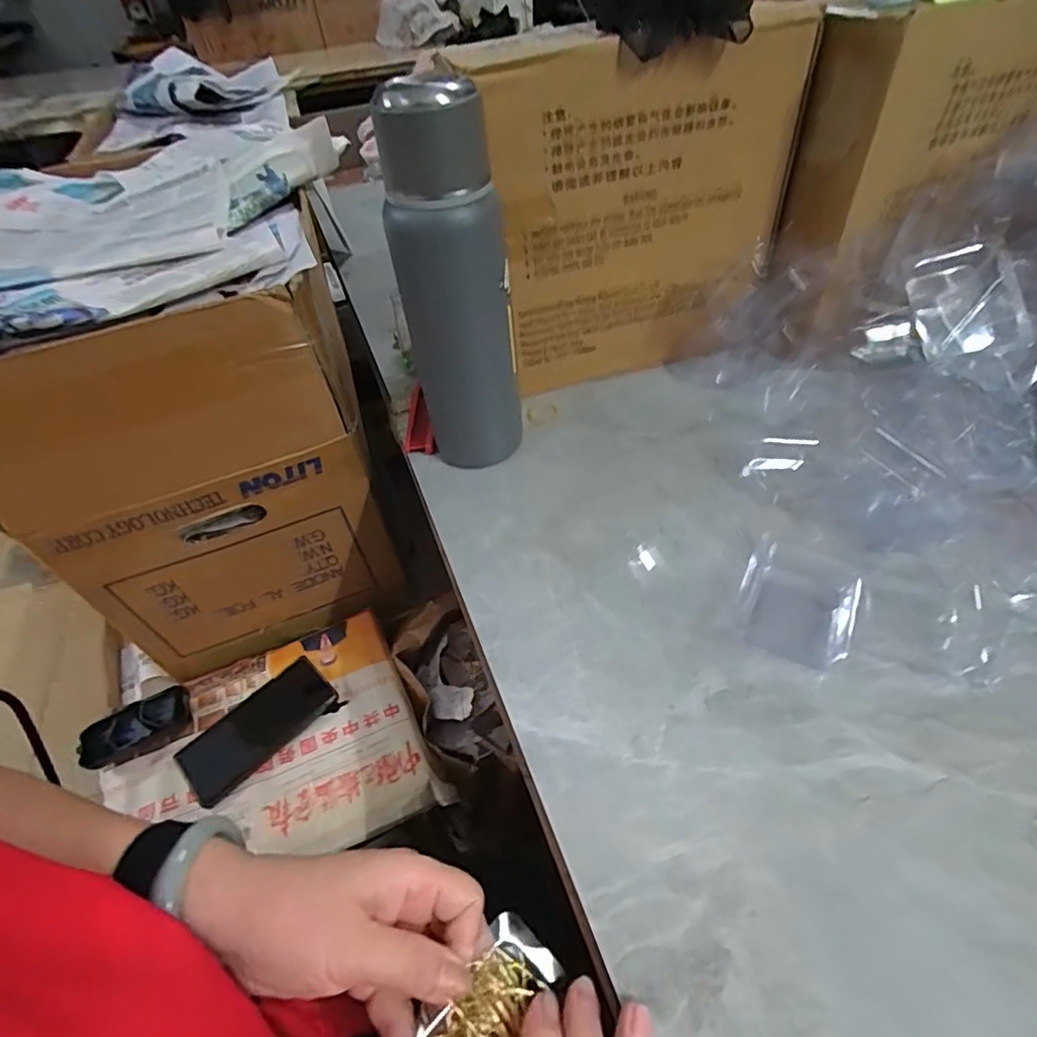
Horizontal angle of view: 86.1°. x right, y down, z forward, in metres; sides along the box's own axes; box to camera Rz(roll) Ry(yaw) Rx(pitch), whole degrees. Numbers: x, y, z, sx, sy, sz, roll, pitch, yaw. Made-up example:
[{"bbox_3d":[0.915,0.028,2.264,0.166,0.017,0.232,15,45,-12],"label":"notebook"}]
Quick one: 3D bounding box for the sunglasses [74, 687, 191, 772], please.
[{"bbox_3d":[-0.423,0.233,0.617,0.112,0.020,0.051,-24,50,-17],"label":"sunglasses"}]

